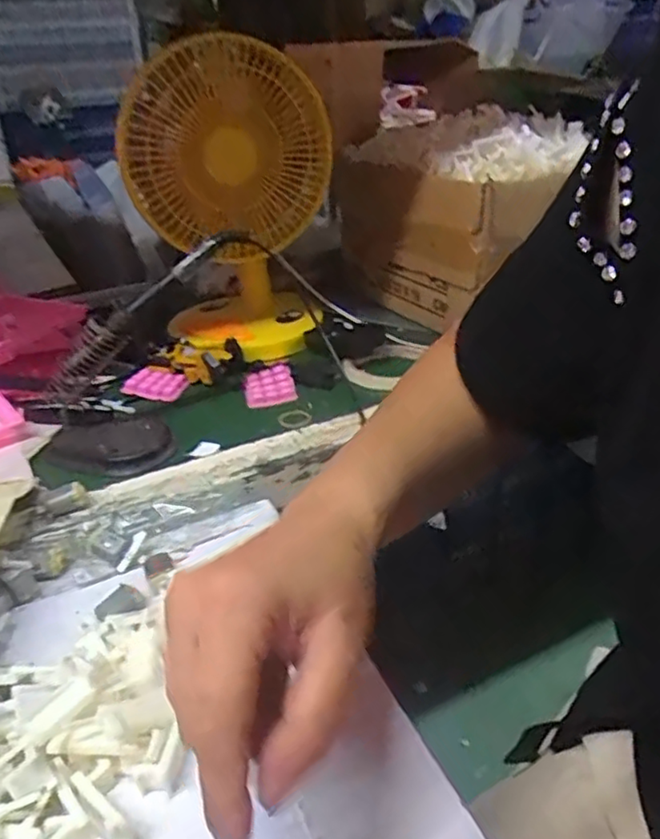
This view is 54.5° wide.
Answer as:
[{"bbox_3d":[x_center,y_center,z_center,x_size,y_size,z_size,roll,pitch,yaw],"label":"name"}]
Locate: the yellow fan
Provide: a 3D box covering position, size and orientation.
[{"bbox_3d":[-0.105,-0.234,0.714,0.208,0.305,0.224,-3,30,-1],"label":"yellow fan"}]

